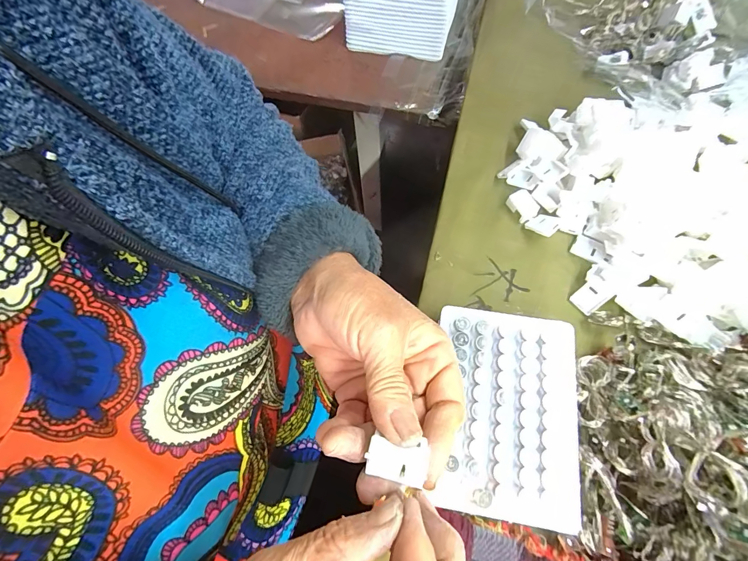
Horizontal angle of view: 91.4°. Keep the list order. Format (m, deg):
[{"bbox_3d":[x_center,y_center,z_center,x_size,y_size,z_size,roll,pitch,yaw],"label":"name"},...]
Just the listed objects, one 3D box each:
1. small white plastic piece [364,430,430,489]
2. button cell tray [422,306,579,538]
[{"bbox_3d":[0.010,0.080,0.163,0.025,0.010,0.018,10,69,7],"label":"small white plastic piece"},{"bbox_3d":[0.088,0.086,0.245,0.088,0.009,0.130,8,69,7],"label":"button cell tray"}]

